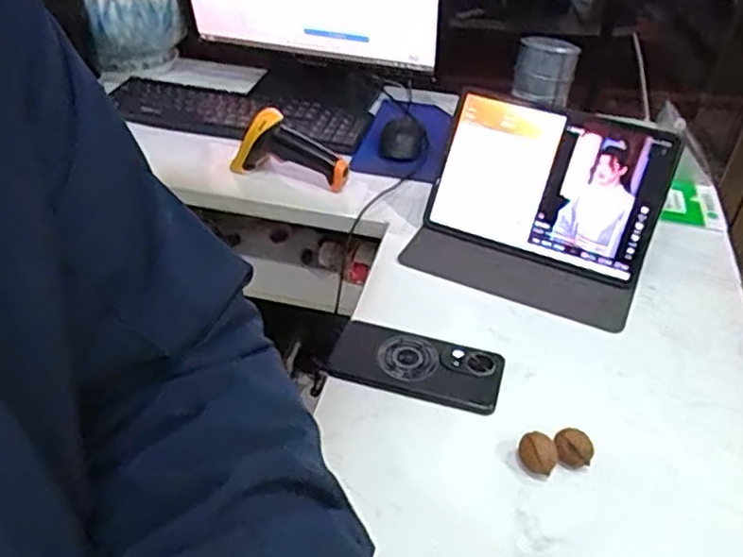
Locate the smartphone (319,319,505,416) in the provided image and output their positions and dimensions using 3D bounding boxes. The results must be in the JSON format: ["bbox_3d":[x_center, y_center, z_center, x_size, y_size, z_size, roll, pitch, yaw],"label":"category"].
[{"bbox_3d":[0.042,0.083,0.654,0.164,0.010,0.075,13,40,12],"label":"smartphone"}]

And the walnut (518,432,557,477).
[{"bbox_3d":[0.141,0.150,0.574,0.031,0.024,0.027,16,41,16],"label":"walnut"}]

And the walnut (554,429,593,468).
[{"bbox_3d":[0.172,0.147,0.581,0.031,0.026,0.026,4,39,2],"label":"walnut"}]

